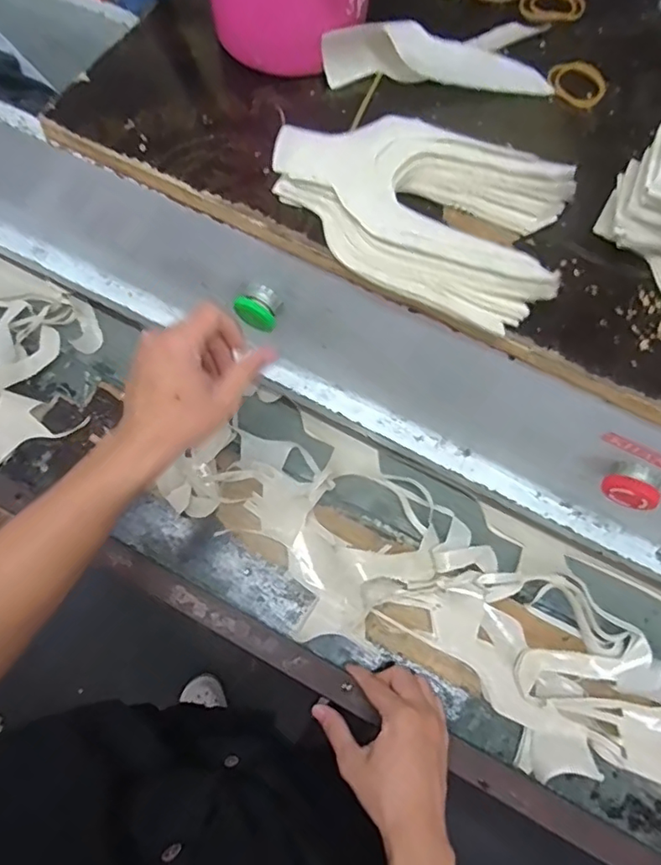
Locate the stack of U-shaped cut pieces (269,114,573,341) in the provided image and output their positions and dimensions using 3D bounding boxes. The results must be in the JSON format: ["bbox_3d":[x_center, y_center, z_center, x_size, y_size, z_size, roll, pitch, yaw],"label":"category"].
[{"bbox_3d":[0.059,-0.152,0.368,0.187,0.029,0.125,24,66,9],"label":"stack of U-shaped cut pieces"}]

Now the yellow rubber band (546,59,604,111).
[{"bbox_3d":[0.189,-0.268,0.427,0.043,0.004,0.045,1,73,-2],"label":"yellow rubber band"}]

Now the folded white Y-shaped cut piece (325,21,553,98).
[{"bbox_3d":[0.086,-0.295,0.420,0.178,0.034,0.073,2,64,-1],"label":"folded white Y-shaped cut piece"}]

